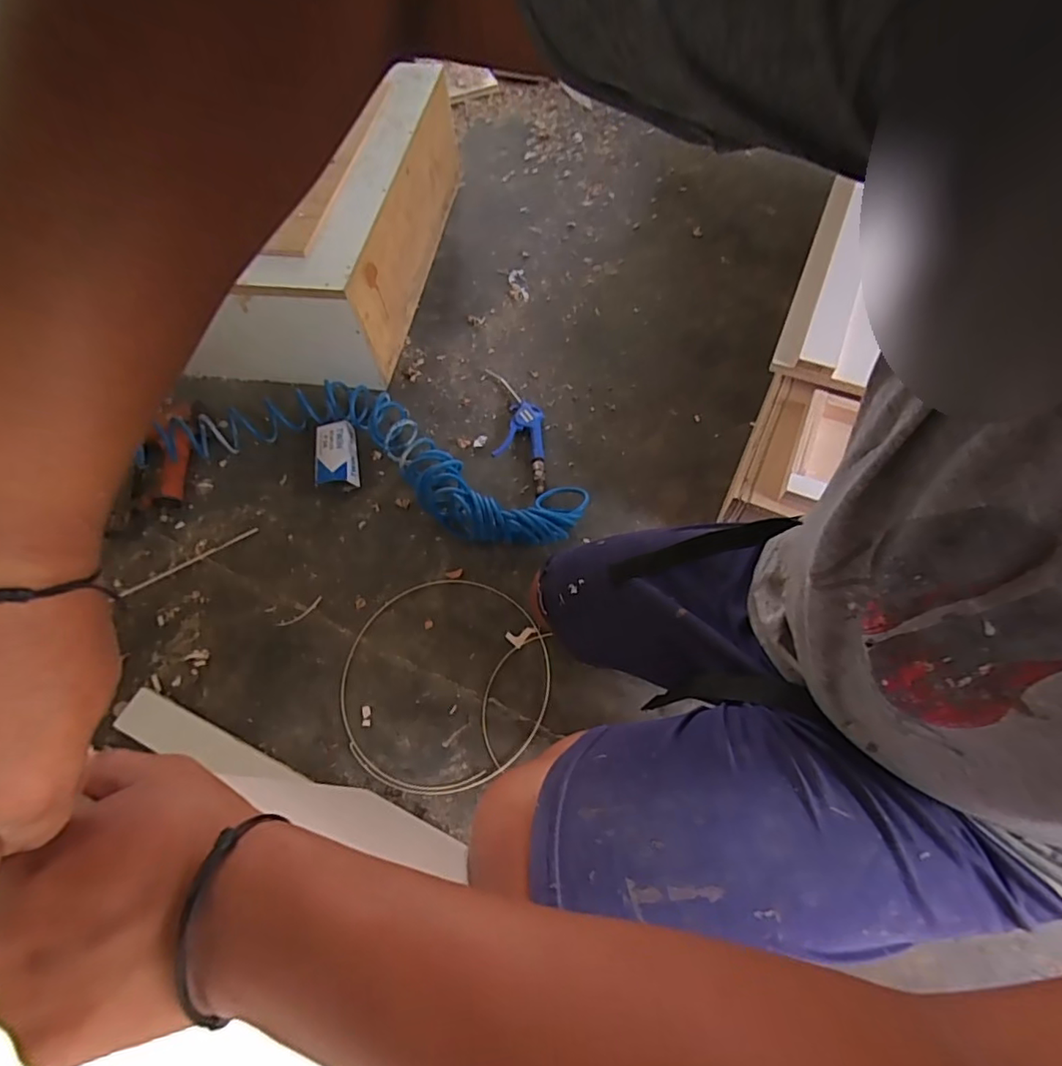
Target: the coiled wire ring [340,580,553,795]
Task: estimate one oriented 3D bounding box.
[{"bbox_3d":[-0.124,0.209,0.787,0.300,0.012,0.301,-1,63,2],"label":"coiled wire ring"}]

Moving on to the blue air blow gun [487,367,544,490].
[{"bbox_3d":[-0.025,-0.190,0.984,0.093,0.023,0.280,-3,63,2],"label":"blue air blow gun"}]

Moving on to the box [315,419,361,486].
[{"bbox_3d":[-0.342,-0.137,0.964,0.075,0.031,0.124,-8,63,-1],"label":"box"}]

